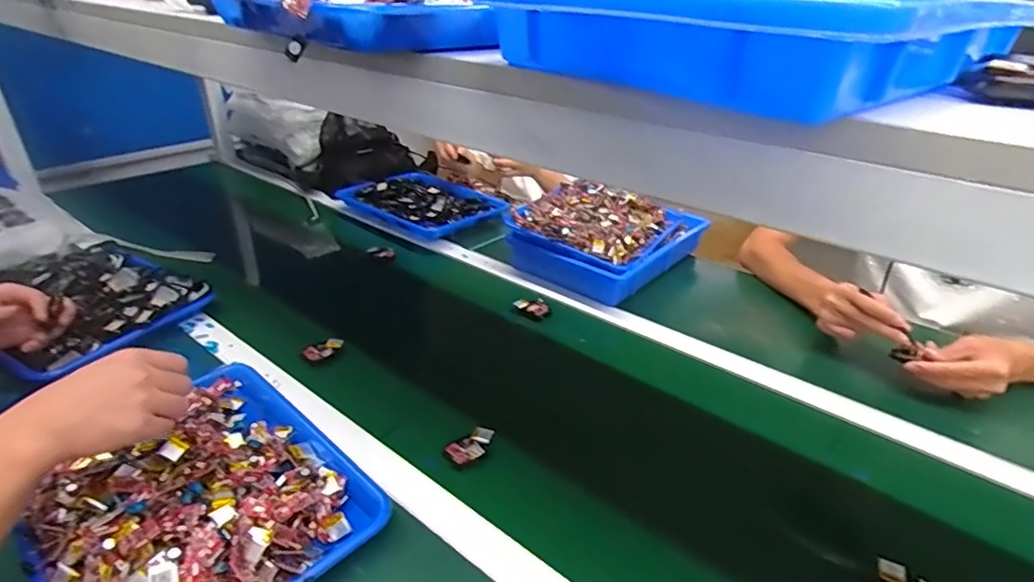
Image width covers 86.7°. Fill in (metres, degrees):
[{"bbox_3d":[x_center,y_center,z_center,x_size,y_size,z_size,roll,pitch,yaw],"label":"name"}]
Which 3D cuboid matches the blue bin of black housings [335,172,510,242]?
[{"bbox_3d":[-0.197,-0.191,1.159,0.315,0.037,0.218,23,36,32],"label":"blue bin of black housings"}]

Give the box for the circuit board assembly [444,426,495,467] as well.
[{"bbox_3d":[-0.051,0.176,0.620,0.056,0.009,0.030,-27,59,-23],"label":"circuit board assembly"}]

